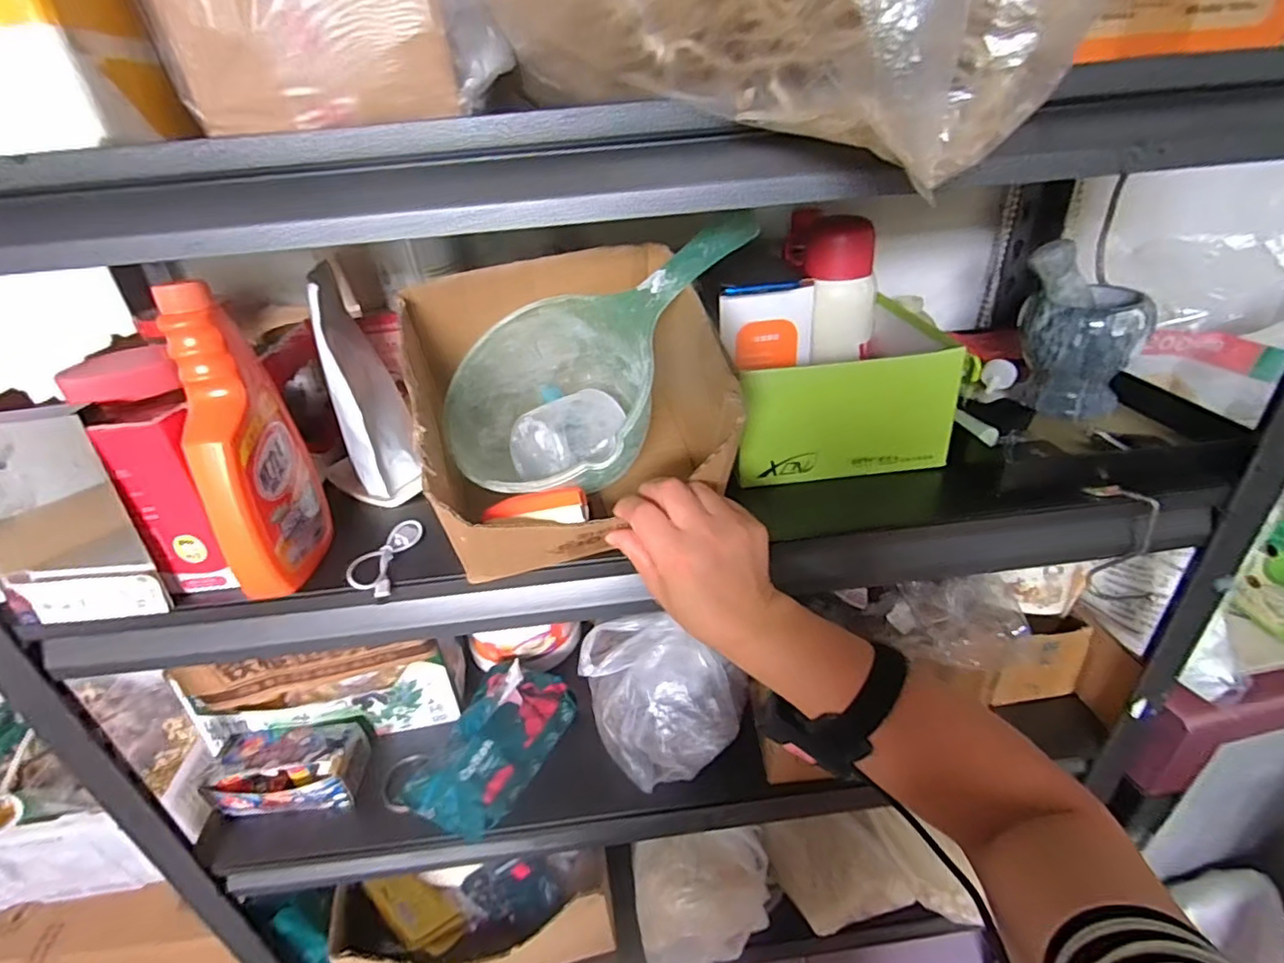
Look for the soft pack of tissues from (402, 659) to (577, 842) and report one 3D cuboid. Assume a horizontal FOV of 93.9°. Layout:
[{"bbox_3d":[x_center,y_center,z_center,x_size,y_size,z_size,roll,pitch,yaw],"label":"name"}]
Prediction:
[{"bbox_3d":[-0.162,0.275,0.648,0.114,0.050,0.185,11,38,26],"label":"soft pack of tissues"}]

